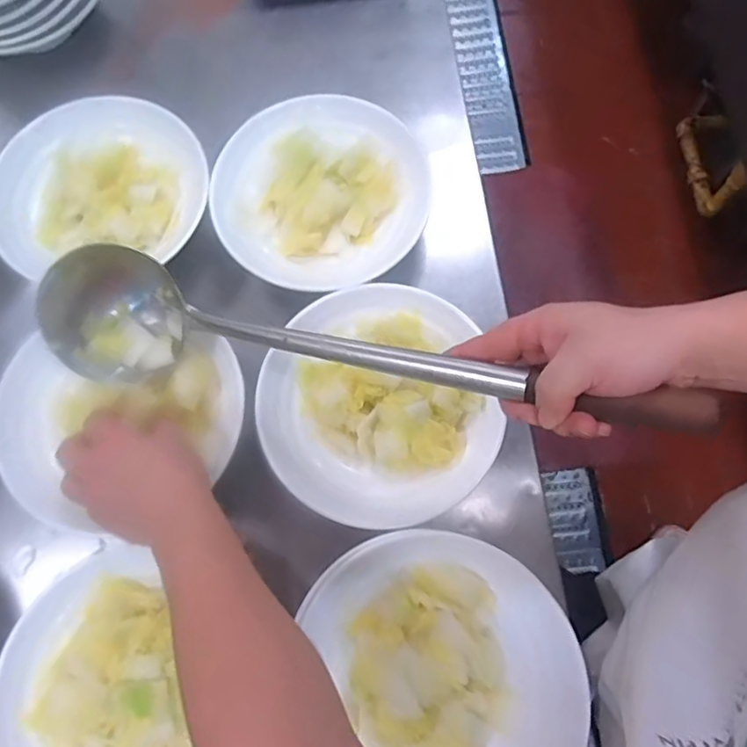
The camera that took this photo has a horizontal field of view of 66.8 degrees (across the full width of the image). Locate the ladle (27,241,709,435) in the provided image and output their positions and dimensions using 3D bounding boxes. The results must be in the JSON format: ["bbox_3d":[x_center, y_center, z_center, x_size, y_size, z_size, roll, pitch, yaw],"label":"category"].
[{"bbox_3d":[-0.036,0.001,0.420,0.489,0.085,0.093,14,73,19],"label":"ladle"}]

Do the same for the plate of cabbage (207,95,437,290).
[{"bbox_3d":[-0.052,-0.185,0.594,0.231,0.070,0.182,-38,75,-10],"label":"plate of cabbage"}]

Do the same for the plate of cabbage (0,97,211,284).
[{"bbox_3d":[-0.280,-0.190,0.584,0.209,0.056,0.181,-9,73,-1],"label":"plate of cabbage"}]

